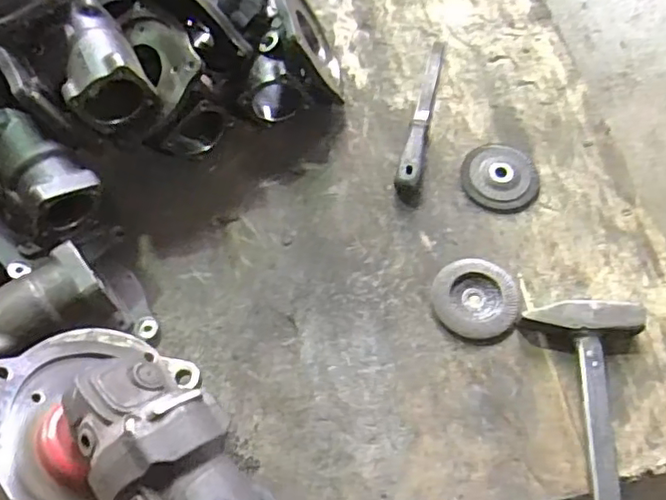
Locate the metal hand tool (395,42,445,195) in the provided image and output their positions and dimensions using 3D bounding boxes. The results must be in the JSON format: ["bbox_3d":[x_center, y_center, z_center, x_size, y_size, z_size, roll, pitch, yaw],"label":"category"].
[{"bbox_3d":[0.120,-0.191,0.834,0.029,0.030,0.277,12,61,5],"label":"metal hand tool"}]

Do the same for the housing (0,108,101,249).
[{"bbox_3d":[-0.315,-0.079,0.668,0.097,0.080,0.131,-33,69,-16],"label":"housing"}]

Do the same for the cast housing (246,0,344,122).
[{"bbox_3d":[-0.069,-0.251,0.817,0.120,0.157,0.149,-28,51,13],"label":"cast housing"}]

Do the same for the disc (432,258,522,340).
[{"bbox_3d":[0.163,0.054,0.712,0.094,0.016,0.094,1,61,-1],"label":"disc"}]

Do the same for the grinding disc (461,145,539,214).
[{"bbox_3d":[0.214,-0.096,0.794,0.094,0.018,0.100,1,61,-1],"label":"grinding disc"}]

